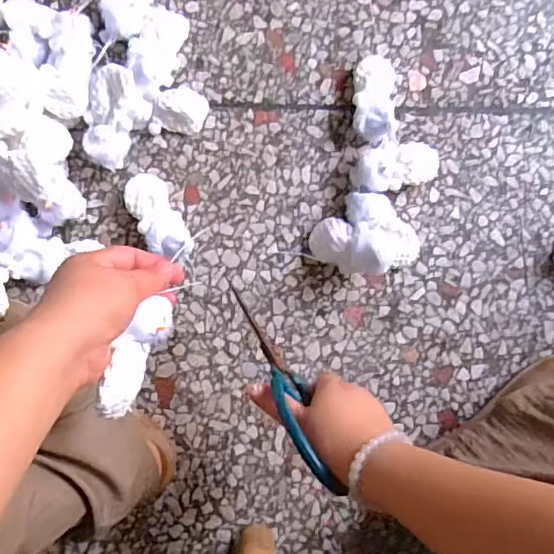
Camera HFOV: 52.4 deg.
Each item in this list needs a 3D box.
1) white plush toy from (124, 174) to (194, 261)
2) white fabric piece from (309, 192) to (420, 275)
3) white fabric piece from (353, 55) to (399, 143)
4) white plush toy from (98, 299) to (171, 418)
[{"bbox_3d":[-0.115,-0.057,0.548,0.040,0.027,0.089,-28,80,-4],"label":"white plush toy"},{"bbox_3d":[0.093,-0.037,0.551,0.097,0.059,0.082,37,86,-2],"label":"white fabric piece"},{"bbox_3d":[0.101,-0.182,0.569,0.049,0.037,0.088,-3,88,-4],"label":"white fabric piece"},{"bbox_3d":[-0.094,0.052,0.374,0.024,0.026,0.082,24,76,-3],"label":"white plush toy"}]

